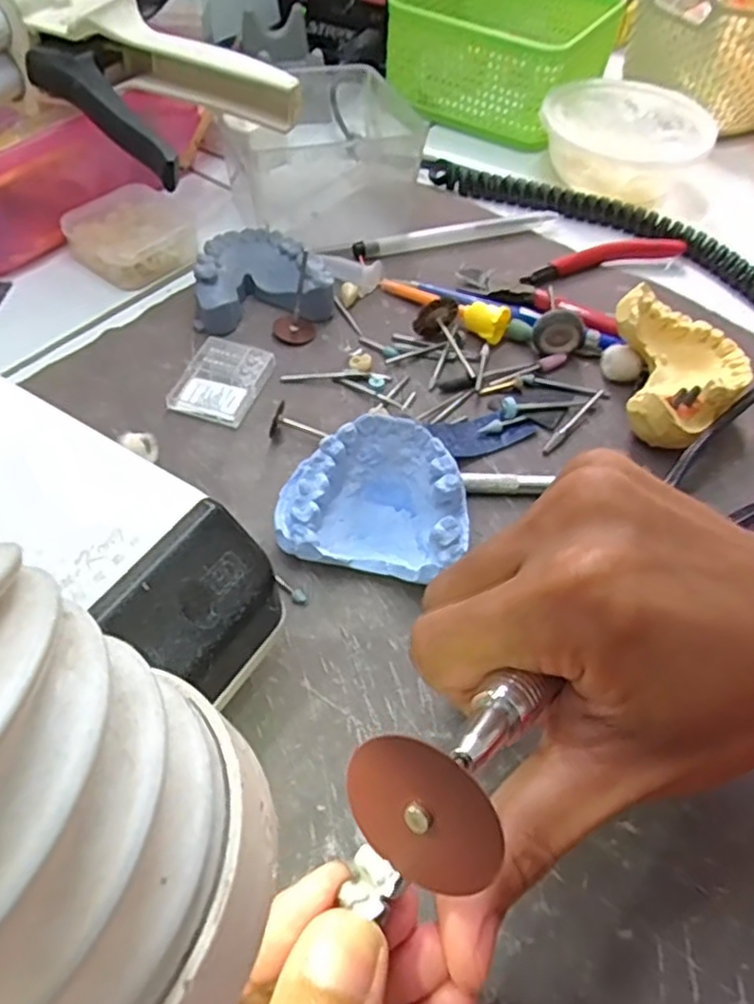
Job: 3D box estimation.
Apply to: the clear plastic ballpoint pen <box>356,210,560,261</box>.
[{"bbox_3d":[0.045,-0.155,0.406,0.122,0.009,0.010,-15,56,-15],"label":"clear plastic ballpoint pen"}]

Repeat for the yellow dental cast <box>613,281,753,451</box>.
[{"bbox_3d":[0.138,-0.055,0.318,0.057,0.036,0.070,2,54,-3],"label":"yellow dental cast"}]

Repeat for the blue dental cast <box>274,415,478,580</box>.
[{"bbox_3d":[0.000,0.000,0.265,0.068,0.037,0.051,12,54,5],"label":"blue dental cast"}]

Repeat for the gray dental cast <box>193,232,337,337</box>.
[{"bbox_3d":[-0.058,-0.113,0.355,0.066,0.022,0.055,-7,54,-9],"label":"gray dental cast"}]

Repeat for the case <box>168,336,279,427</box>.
[{"bbox_3d":[-0.070,-0.056,0.321,0.035,0.007,0.045,17,54,8],"label":"case"}]

